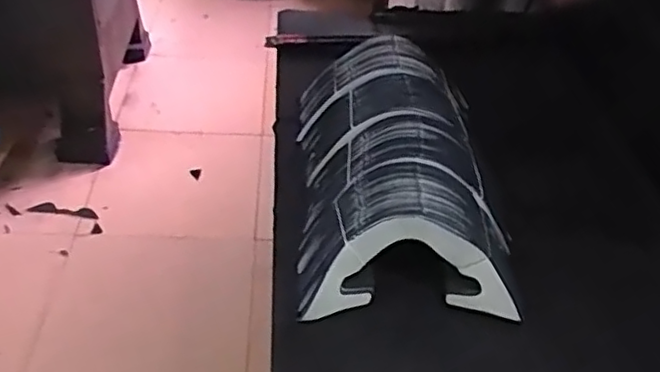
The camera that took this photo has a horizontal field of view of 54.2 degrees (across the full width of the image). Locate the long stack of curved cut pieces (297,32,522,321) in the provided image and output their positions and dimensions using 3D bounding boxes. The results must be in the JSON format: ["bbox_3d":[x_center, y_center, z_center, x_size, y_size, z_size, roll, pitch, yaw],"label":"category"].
[{"bbox_3d":[0.081,-0.027,0.869,0.244,0.133,0.450,1,41,-6],"label":"long stack of curved cut pieces"}]

